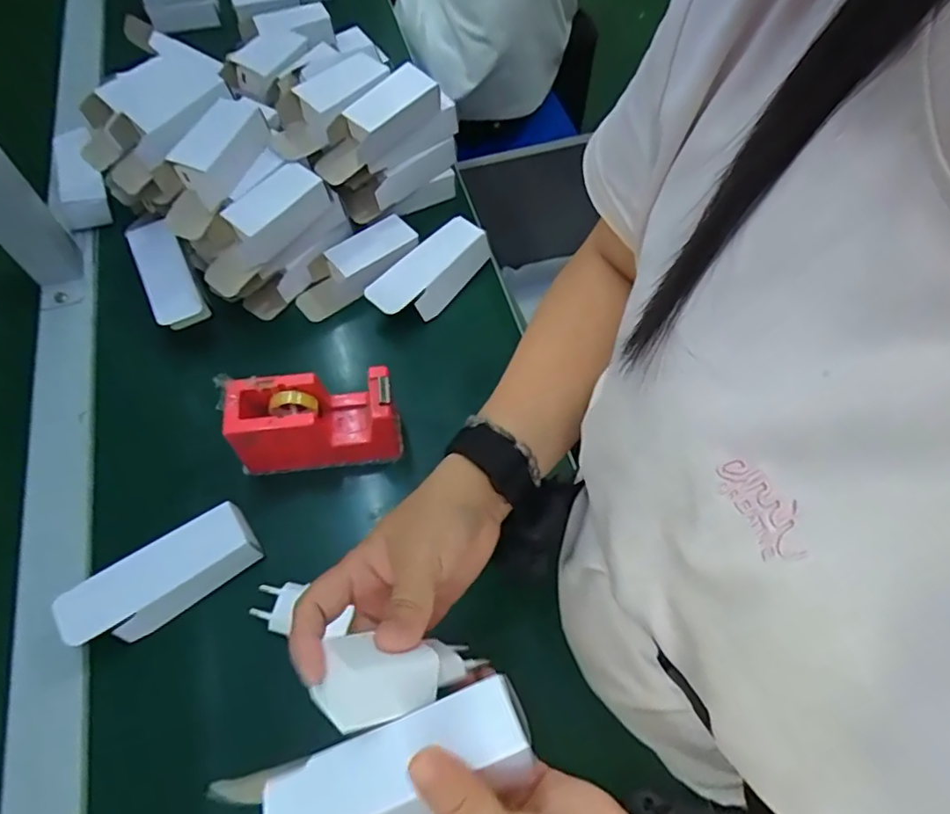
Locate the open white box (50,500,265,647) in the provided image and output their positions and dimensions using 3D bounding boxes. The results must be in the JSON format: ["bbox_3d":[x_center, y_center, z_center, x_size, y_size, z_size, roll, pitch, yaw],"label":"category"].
[{"bbox_3d":[-0.232,0.126,0.445,0.134,0.035,0.048,-34,66,-18],"label":"open white box"}]

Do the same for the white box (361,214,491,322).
[{"bbox_3d":[-0.045,-0.135,0.599,0.054,0.031,0.136,37,66,18],"label":"white box"}]

